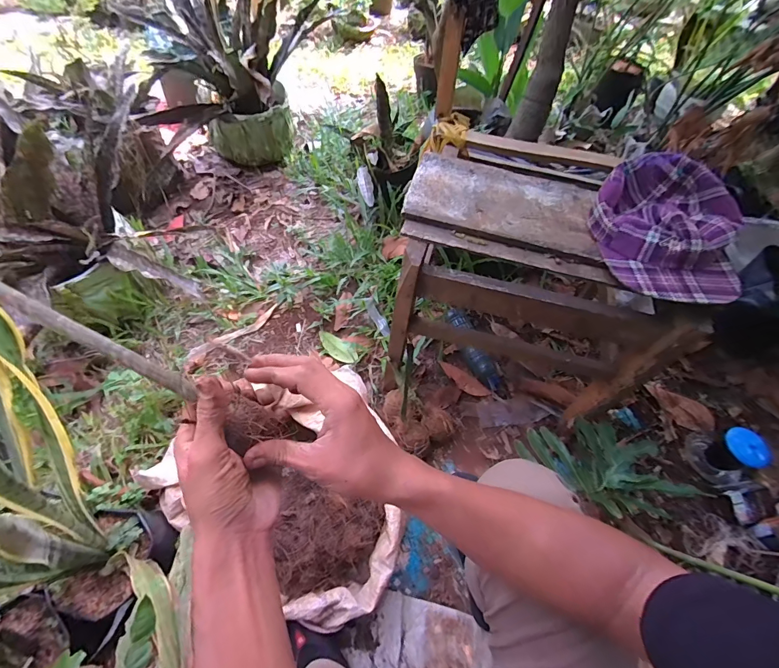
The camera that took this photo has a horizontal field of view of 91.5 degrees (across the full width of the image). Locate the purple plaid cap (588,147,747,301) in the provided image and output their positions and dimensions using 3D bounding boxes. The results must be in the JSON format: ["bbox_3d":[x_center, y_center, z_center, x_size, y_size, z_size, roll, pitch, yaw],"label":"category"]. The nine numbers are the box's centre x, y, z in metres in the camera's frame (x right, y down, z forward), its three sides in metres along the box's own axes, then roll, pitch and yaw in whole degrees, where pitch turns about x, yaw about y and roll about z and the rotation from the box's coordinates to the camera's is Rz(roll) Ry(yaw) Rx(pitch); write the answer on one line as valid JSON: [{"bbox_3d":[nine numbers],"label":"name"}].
[{"bbox_3d":[0.404,-0.158,0.550,0.193,0.064,0.240,11,56,4],"label":"purple plaid cap"}]

